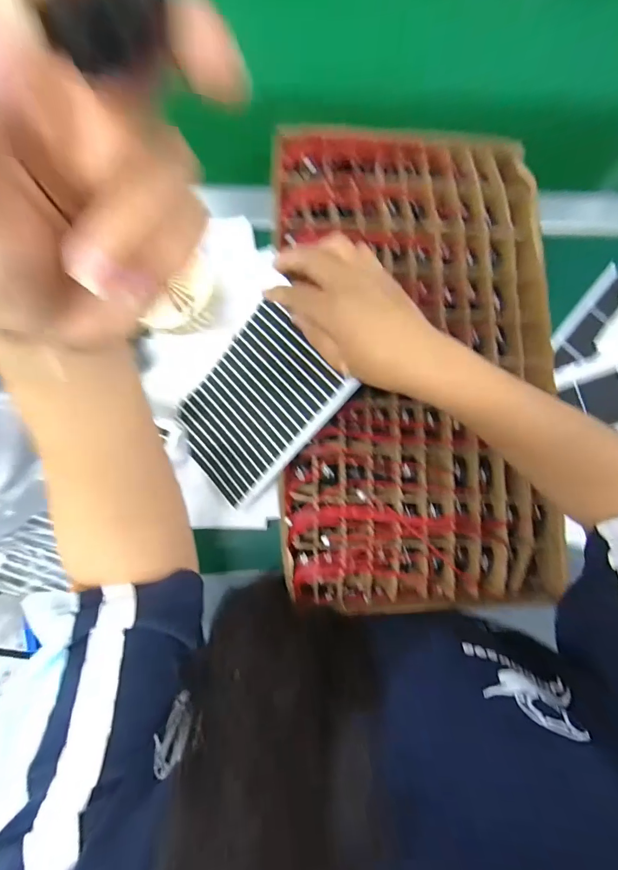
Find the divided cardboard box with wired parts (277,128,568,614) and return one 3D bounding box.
[{"bbox_3d":[0.103,-0.066,0.351,0.260,0.056,0.434,3,86,-6],"label":"divided cardboard box with wired parts"}]

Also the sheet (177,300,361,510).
[{"bbox_3d":[-0.049,-0.025,0.340,0.151,0.010,0.113,-46,73,15],"label":"sheet"}]

